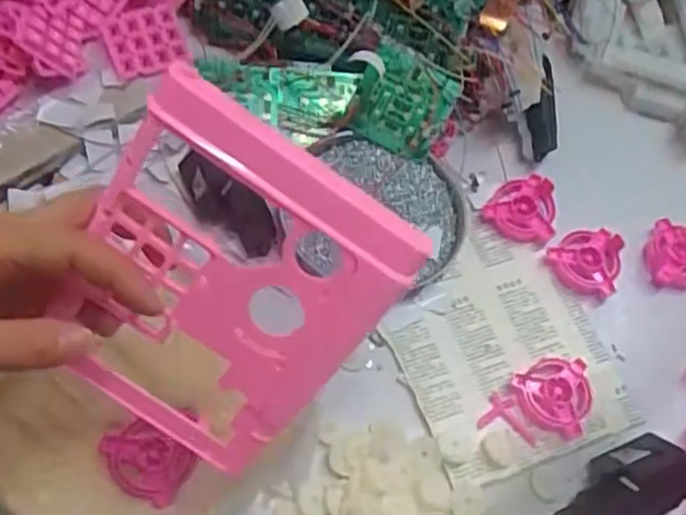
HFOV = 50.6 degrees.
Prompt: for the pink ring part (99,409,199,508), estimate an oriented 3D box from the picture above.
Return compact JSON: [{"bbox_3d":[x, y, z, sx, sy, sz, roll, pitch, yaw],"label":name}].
[{"bbox_3d":[-0.114,0.124,0.436,0.056,0.008,0.051,-12,65,-12],"label":"pink ring part"}]

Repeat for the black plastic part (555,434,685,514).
[{"bbox_3d":[0.177,0.147,0.459,0.093,0.023,0.047,-19,67,-16],"label":"black plastic part"}]

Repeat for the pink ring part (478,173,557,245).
[{"bbox_3d":[0.135,-0.038,0.559,0.054,0.022,0.048,1,62,-2],"label":"pink ring part"}]

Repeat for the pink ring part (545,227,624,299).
[{"bbox_3d":[0.188,0.003,0.545,0.052,0.015,0.050,3,63,-5],"label":"pink ring part"}]

